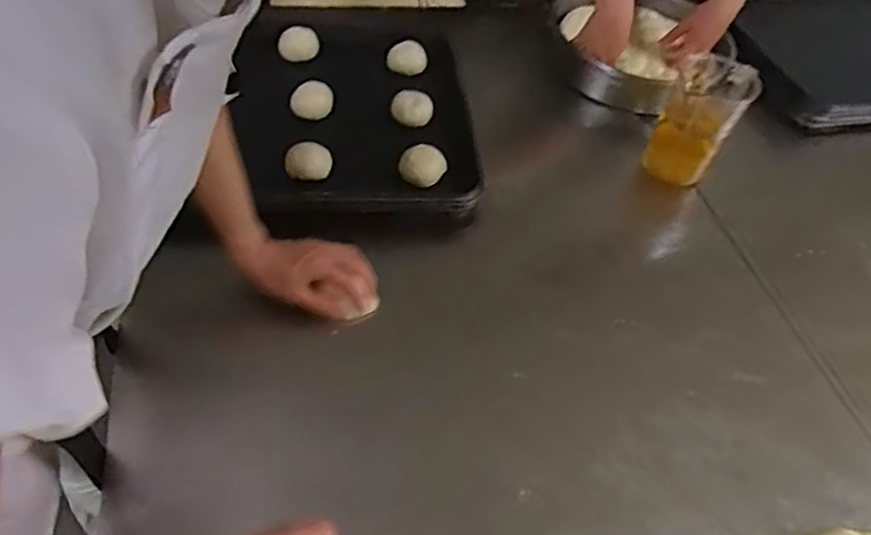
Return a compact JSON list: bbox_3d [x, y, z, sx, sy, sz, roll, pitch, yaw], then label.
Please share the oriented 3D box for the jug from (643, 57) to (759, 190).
[{"bbox_3d":[0.380,-0.209,0.912,0.102,0.162,0.124,29,52,15],"label":"jug"}]

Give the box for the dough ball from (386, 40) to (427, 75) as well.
[{"bbox_3d":[-0.044,-0.327,0.996,0.059,0.036,0.049,5,50,-4],"label":"dough ball"}]

